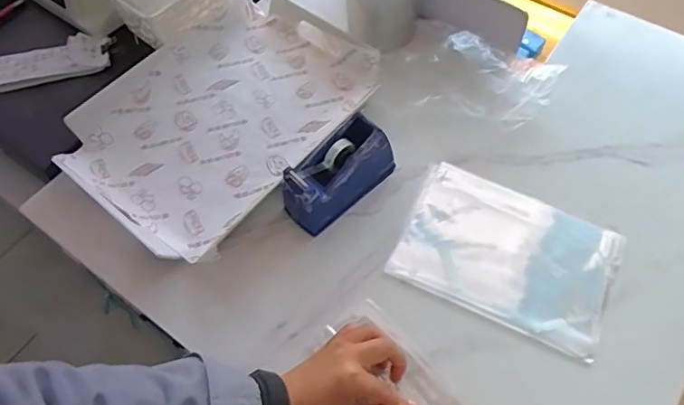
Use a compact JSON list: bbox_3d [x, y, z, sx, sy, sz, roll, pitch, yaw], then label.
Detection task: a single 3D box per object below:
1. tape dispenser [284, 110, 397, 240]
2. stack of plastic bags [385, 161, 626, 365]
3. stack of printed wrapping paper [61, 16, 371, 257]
[{"bbox_3d":[-0.004,-0.035,0.583,0.138,0.085,0.056,-39,67,-18],"label":"tape dispenser"},{"bbox_3d":[0.188,0.055,0.574,0.230,0.004,0.161,23,64,14],"label":"stack of plastic bags"},{"bbox_3d":[-0.151,-0.117,0.659,0.264,0.038,0.379,35,68,19],"label":"stack of printed wrapping paper"}]

